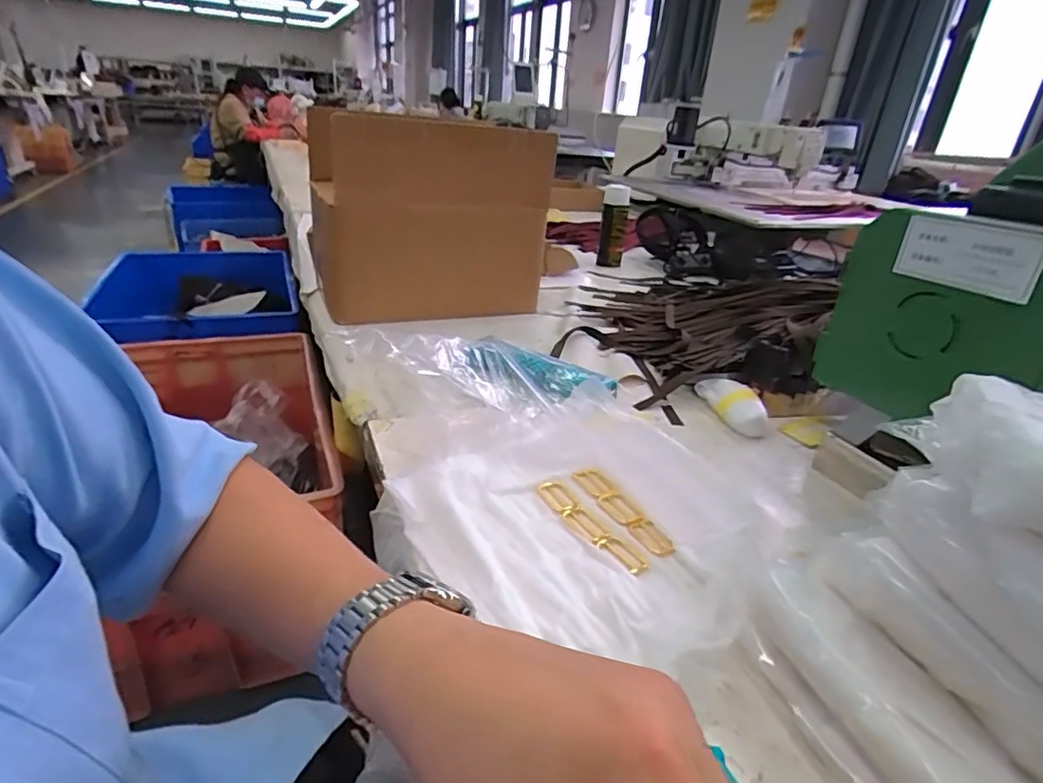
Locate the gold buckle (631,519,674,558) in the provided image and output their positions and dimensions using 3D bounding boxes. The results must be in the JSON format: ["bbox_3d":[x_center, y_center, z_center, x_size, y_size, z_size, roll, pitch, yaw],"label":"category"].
[{"bbox_3d":[0.120,0.133,0.524,0.025,0.004,0.047,-10,30,-26],"label":"gold buckle"}]

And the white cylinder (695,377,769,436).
[{"bbox_3d":[0.283,0.015,0.760,0.047,0.036,0.117,-3,27,-15],"label":"white cylinder"}]

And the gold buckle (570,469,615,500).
[{"bbox_3d":[0.076,0.095,0.595,0.028,0.004,0.042,-9,29,-25],"label":"gold buckle"}]

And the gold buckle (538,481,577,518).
[{"bbox_3d":[0.038,0.107,0.565,0.028,0.007,0.051,-12,31,-30],"label":"gold buckle"}]

